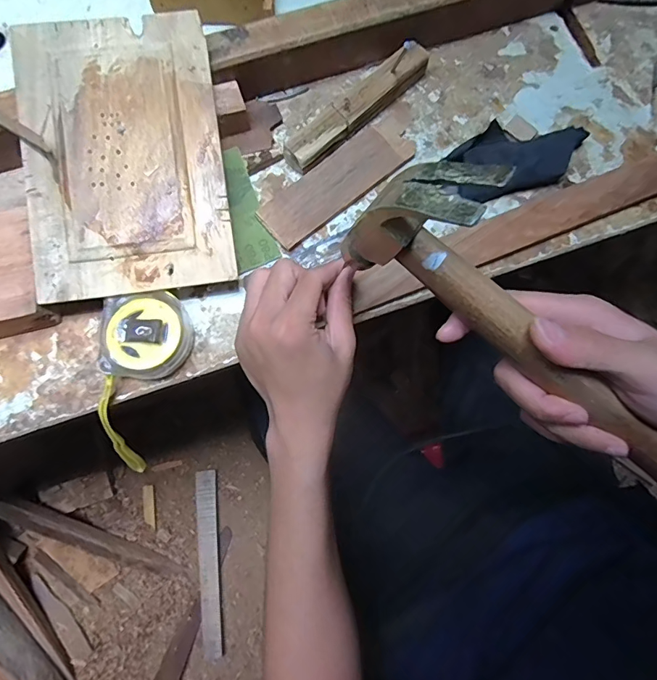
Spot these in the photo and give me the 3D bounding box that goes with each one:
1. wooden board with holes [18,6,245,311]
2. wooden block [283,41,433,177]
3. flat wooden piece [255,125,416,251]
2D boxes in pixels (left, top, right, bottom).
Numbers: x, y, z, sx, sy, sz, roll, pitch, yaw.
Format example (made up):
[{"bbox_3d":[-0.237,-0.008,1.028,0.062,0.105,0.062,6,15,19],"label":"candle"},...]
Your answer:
[{"bbox_3d":[-0.161,-0.148,0.344,0.150,0.010,0.220,-7,87,-4],"label":"wooden board with holes"},{"bbox_3d":[0.028,-0.209,0.395,0.161,0.026,0.029,-43,81,-9],"label":"wooden block"},{"bbox_3d":[0.008,-0.139,0.388,0.147,0.010,0.045,-39,80,-9],"label":"flat wooden piece"}]

